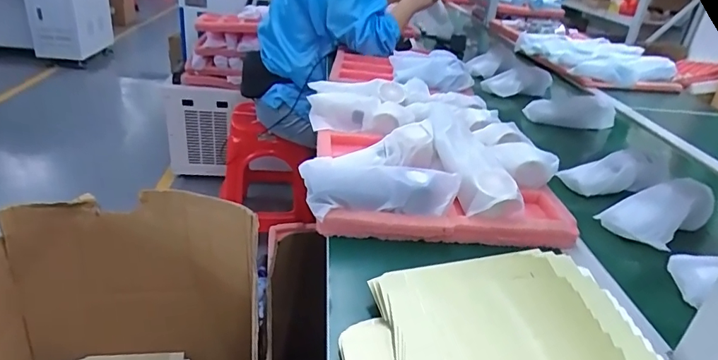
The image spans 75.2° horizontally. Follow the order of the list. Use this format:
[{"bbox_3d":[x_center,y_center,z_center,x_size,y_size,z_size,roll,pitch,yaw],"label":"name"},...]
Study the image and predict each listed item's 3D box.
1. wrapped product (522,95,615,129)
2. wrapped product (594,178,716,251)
[{"bbox_3d":[0.473,-0.158,1.050,0.186,0.068,0.030,7,19,13],"label":"wrapped product"},{"bbox_3d":[0.430,0.053,0.661,0.170,0.045,0.082,-16,33,-13],"label":"wrapped product"}]

